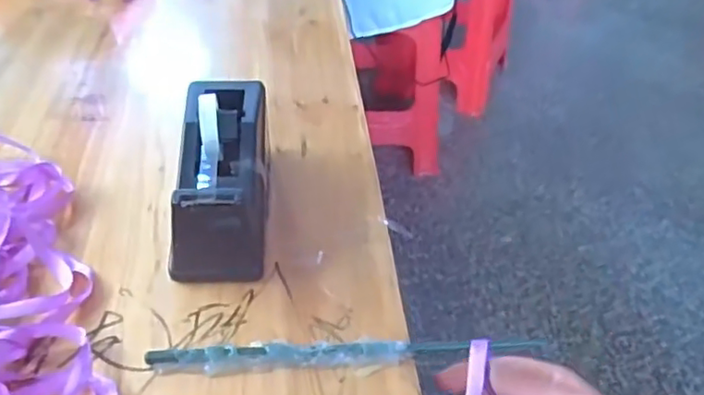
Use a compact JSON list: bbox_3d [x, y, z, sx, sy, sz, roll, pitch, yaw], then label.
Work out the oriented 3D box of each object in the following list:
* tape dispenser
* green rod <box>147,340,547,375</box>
[{"bbox_3d":[-0.090,-0.019,0.436,0.059,0.080,0.152,0,42,-5],"label":"tape dispenser"},{"bbox_3d":[-0.001,0.091,0.364,0.228,0.010,0.015,-2,41,-7],"label":"green rod"}]

